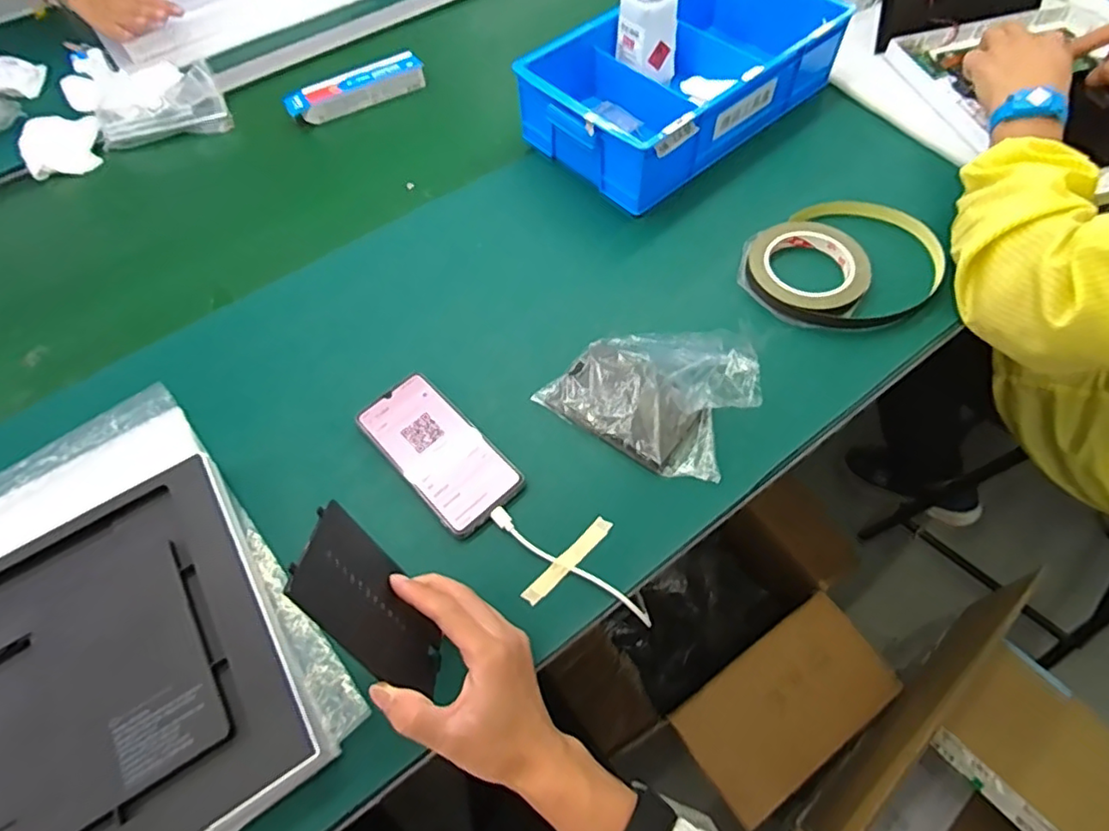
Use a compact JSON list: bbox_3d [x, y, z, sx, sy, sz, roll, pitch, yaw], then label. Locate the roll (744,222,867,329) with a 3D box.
[{"bbox_3d":[0.244,-0.142,0.567,0.110,0.021,0.103,-1,60,3],"label":"roll"}]

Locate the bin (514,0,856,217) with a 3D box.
[{"bbox_3d":[0.146,-0.392,0.683,0.344,0.089,0.206,-39,65,-17],"label":"bin"}]

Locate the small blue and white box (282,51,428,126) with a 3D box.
[{"bbox_3d":[-0.260,-0.428,0.771,0.179,0.033,0.051,-28,63,-12],"label":"small blue and white box"}]

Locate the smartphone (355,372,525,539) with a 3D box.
[{"bbox_3d":[-0.099,0.030,0.500,0.073,0.013,0.151,-41,66,-18],"label":"smartphone"}]

